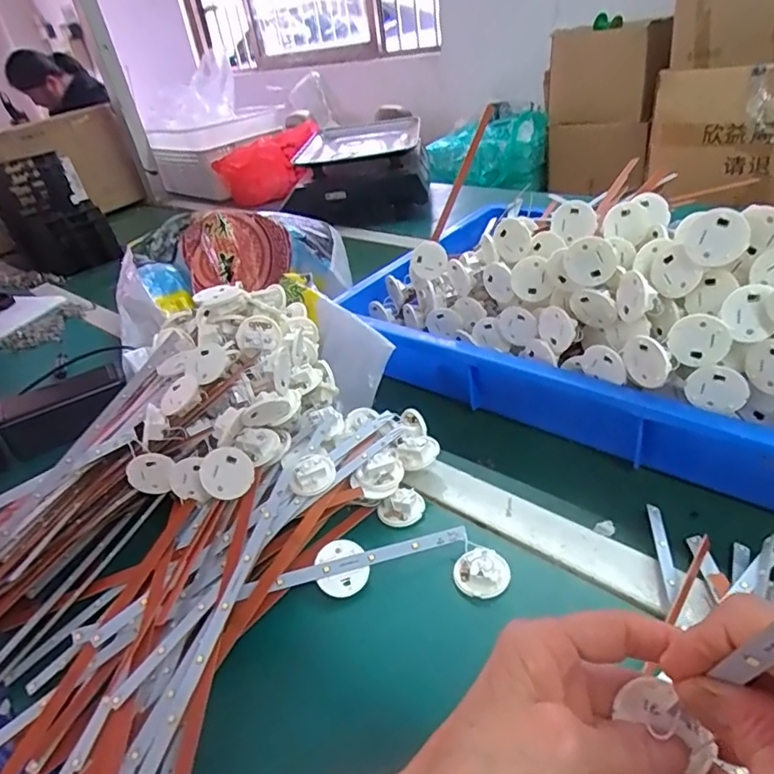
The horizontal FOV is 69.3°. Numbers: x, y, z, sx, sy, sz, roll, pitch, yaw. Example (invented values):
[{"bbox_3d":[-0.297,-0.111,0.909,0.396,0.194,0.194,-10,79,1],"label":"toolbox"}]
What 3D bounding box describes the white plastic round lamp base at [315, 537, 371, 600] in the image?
[{"bbox_3d":[-0.033,0.130,0.403,0.038,0.004,0.038,1,64,-3],"label":"white plastic round lamp base"}]

